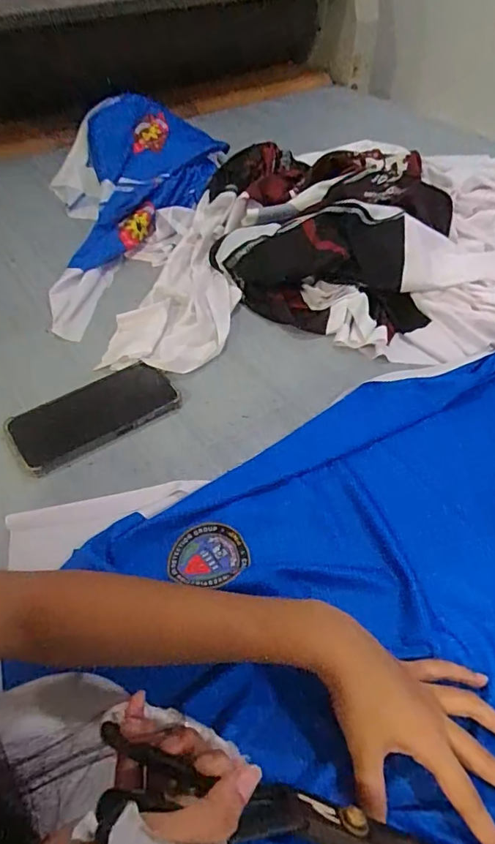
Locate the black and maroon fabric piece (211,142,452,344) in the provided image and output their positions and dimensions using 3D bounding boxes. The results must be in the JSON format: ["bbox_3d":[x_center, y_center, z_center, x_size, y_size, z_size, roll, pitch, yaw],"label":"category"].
[{"bbox_3d":[0.101,-0.280,0.714,0.347,0.086,0.335,15,52,13],"label":"black and maroon fabric piece"}]

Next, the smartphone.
[{"bbox_3d":[-0.163,-0.010,0.534,0.169,0.014,0.086,-31,56,-23],"label":"smartphone"}]

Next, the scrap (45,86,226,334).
[{"bbox_3d":[-0.160,-0.347,0.754,0.294,0.097,0.487,-11,51,-8],"label":"scrap"}]

